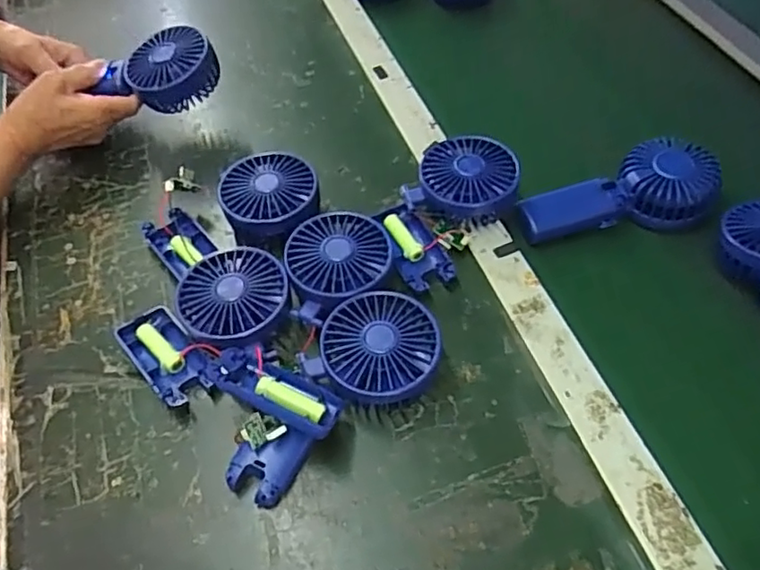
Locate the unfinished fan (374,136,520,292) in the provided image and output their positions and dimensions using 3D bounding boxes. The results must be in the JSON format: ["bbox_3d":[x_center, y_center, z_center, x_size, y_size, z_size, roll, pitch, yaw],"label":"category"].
[{"bbox_3d":[0.058,-0.070,0.552,0.093,0.046,0.155,34,63,25],"label":"unfinished fan"}]

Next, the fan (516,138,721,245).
[{"bbox_3d":[0.219,-0.076,0.566,0.175,0.056,0.086,-17,55,-8],"label":"fan"}]

